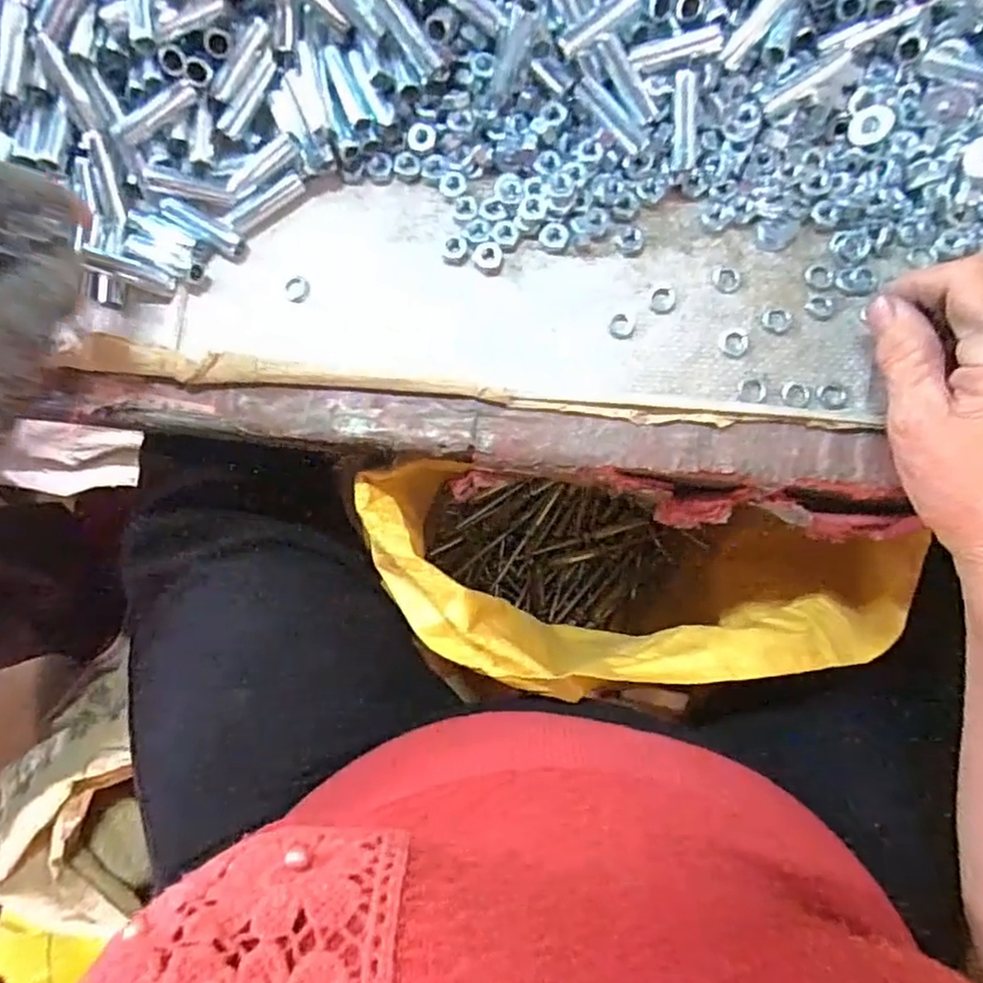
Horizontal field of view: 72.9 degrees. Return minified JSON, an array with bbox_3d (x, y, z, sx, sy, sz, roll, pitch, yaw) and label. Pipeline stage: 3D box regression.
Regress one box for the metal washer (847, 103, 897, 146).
[{"bbox_3d":[0.182,-0.175,0.319,0.019,0.005,0.017,-2,99,38],"label":"metal washer"}]

